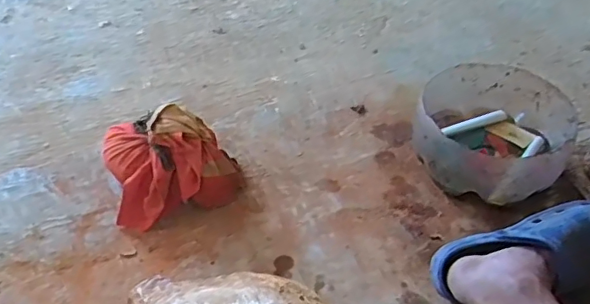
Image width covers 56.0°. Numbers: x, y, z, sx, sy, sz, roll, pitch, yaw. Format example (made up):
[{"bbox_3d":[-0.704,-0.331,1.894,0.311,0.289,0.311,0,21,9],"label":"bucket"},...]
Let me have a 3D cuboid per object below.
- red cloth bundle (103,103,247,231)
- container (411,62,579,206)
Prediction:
[{"bbox_3d":[-0.197,0.004,0.890,0.207,0.130,0.173,-12,47,-14],"label":"red cloth bundle"},{"bbox_3d":[0.324,-0.022,0.924,0.231,0.135,0.245,1,45,-1],"label":"container"}]

